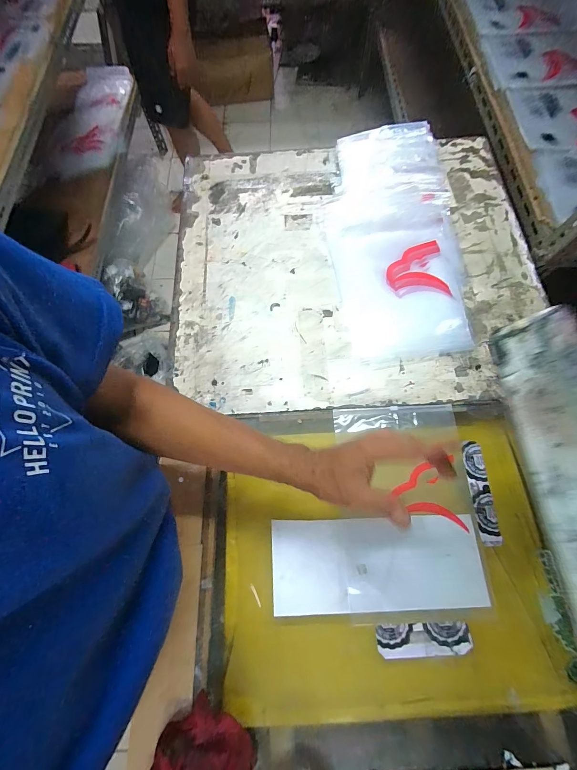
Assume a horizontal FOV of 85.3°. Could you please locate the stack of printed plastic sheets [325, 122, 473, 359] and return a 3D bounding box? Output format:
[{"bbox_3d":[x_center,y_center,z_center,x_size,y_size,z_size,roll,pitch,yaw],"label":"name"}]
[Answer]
[{"bbox_3d":[0.207,-0.301,0.630,0.240,0.029,0.517,-4,76,5],"label":"stack of printed plastic sheets"}]

